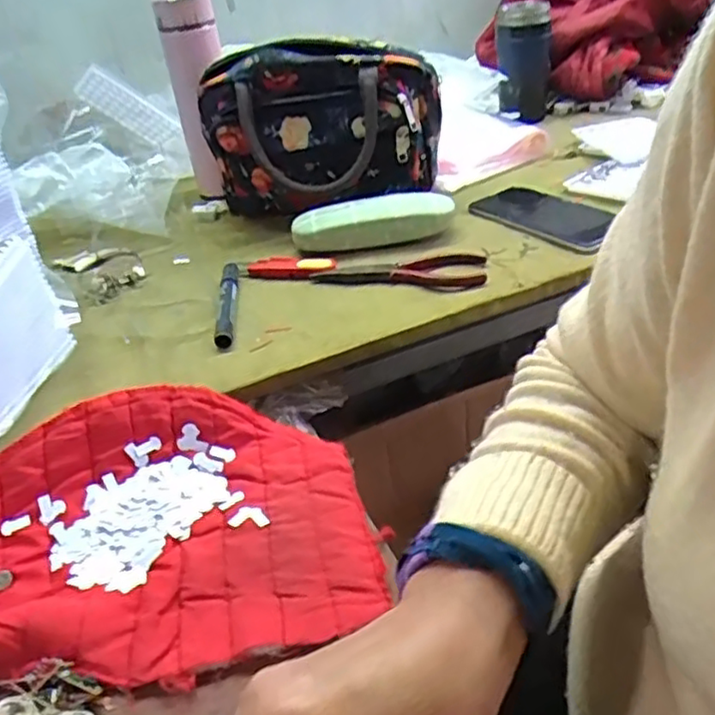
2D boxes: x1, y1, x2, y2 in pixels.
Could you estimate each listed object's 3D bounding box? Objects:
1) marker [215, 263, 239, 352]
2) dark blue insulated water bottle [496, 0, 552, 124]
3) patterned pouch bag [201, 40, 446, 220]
[{"bbox_3d":[-0.112,-0.047,0.596,0.016,0.016,0.129,-9,33,-2],"label":"marker"},{"bbox_3d":[0.228,-0.401,0.941,0.075,0.146,0.082,1,34,14],"label":"dark blue insulated water bottle"},{"bbox_3d":[-0.043,-0.226,0.718,0.238,0.171,0.108,2,34,15],"label":"patterned pouch bag"}]

